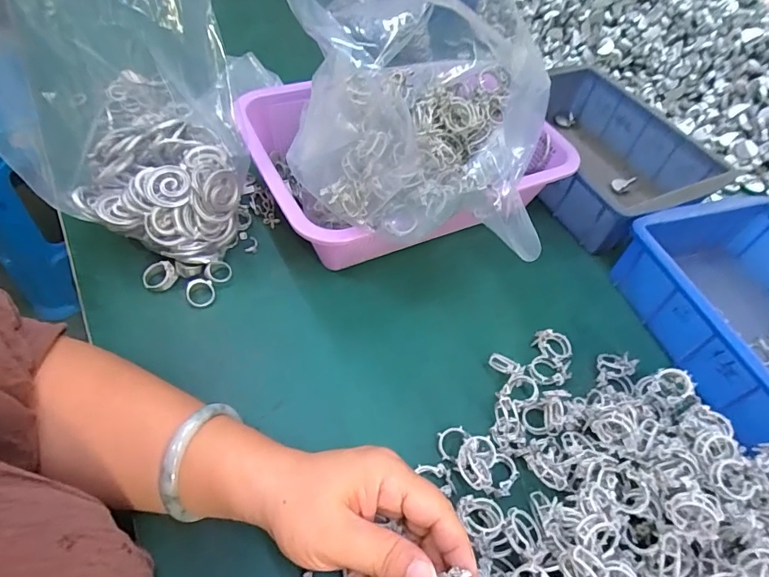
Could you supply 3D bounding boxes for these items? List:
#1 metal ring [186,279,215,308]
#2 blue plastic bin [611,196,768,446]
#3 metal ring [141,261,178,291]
[{"bbox_3d":[-0.162,0.004,0.402,0.023,0.004,0.027,-10,75,-24],"label":"metal ring"},{"bbox_3d":[0.342,0.036,0.408,0.181,0.076,0.249,-14,56,-16],"label":"blue plastic bin"},{"bbox_3d":[-0.199,-0.010,0.404,0.028,0.017,0.021,-32,61,-21],"label":"metal ring"}]

